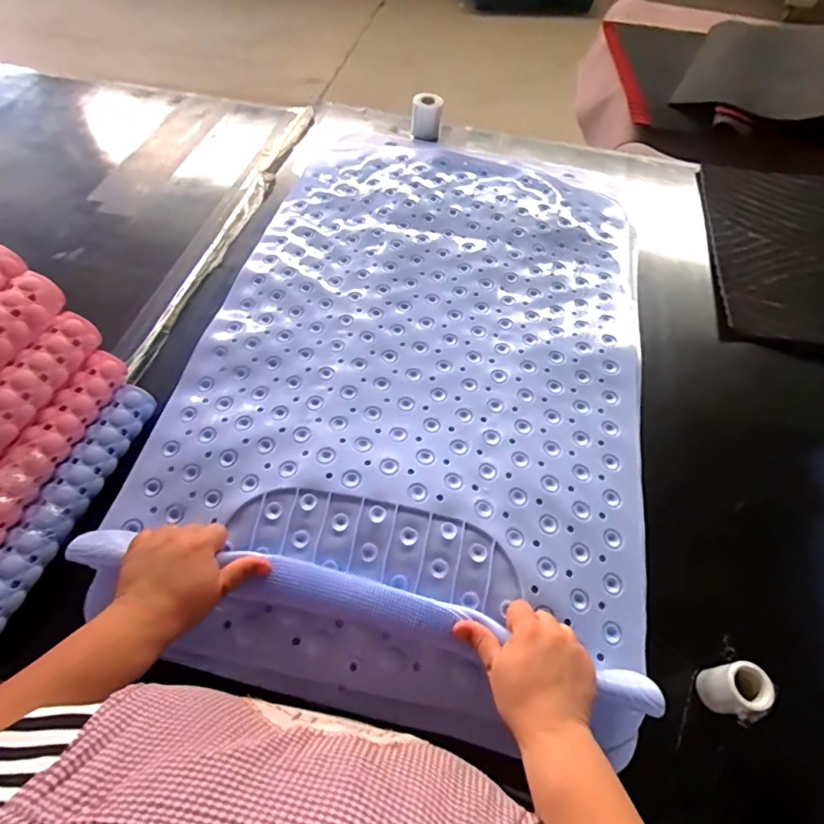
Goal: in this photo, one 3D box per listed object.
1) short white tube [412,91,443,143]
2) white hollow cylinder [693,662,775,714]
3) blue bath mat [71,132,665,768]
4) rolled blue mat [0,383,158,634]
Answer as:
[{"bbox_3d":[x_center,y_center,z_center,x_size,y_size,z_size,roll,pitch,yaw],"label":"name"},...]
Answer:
[{"bbox_3d":[0.032,-0.642,1.109,0.065,0.074,0.063,6,57,1],"label":"short white tube"},{"bbox_3d":[0.329,0.286,0.519,0.047,0.059,0.046,-2,57,-5],"label":"white hollow cylinder"},{"bbox_3d":[0.020,-0.078,0.716,0.591,0.086,0.861,12,56,5],"label":"blue bath mat"},{"bbox_3d":[-0.408,0.124,0.568,0.041,0.036,0.367,16,57,7],"label":"rolled blue mat"}]

